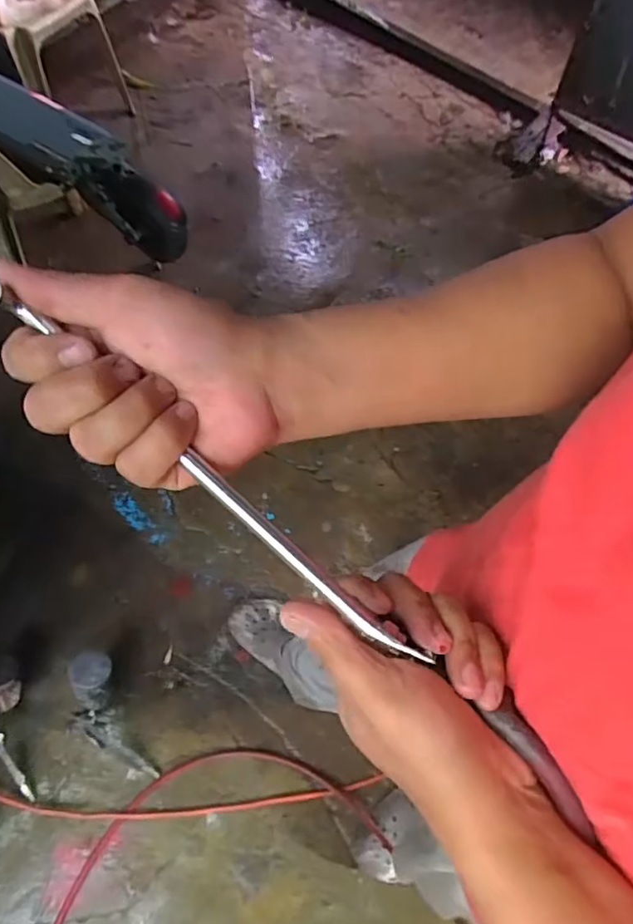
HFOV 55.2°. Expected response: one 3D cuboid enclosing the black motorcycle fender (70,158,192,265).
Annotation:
[{"bbox_3d":[-0.461,-0.629,1.536,0.308,0.190,0.101,31,64,15],"label":"black motorcycle fender"}]

